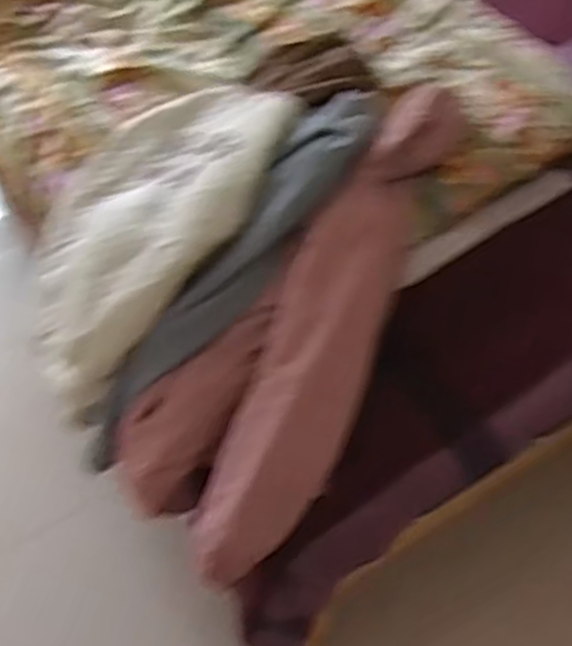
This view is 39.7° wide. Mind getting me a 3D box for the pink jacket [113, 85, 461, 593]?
[{"bbox_3d":[0.023,-0.058,1.243,0.322,0.224,0.907,20,56,18],"label":"pink jacket"}]

